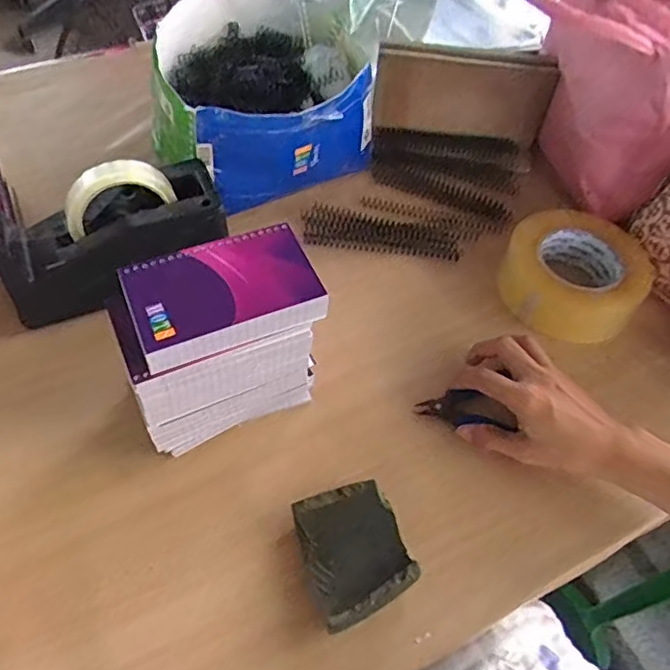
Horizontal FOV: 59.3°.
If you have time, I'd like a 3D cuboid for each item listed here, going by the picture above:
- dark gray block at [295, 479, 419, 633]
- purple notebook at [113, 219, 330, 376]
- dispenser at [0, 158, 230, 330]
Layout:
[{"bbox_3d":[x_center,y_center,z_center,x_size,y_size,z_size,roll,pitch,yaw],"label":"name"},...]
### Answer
[{"bbox_3d":[0.015,0.156,0.424,0.070,0.025,0.089,-15,57,-12],"label":"dark gray block"},{"bbox_3d":[-0.078,-0.032,0.418,0.126,0.022,0.080,-19,59,-15],"label":"purple notebook"},{"bbox_3d":[-0.199,-0.092,0.525,0.196,0.106,0.085,-22,58,-16],"label":"dispenser"}]

